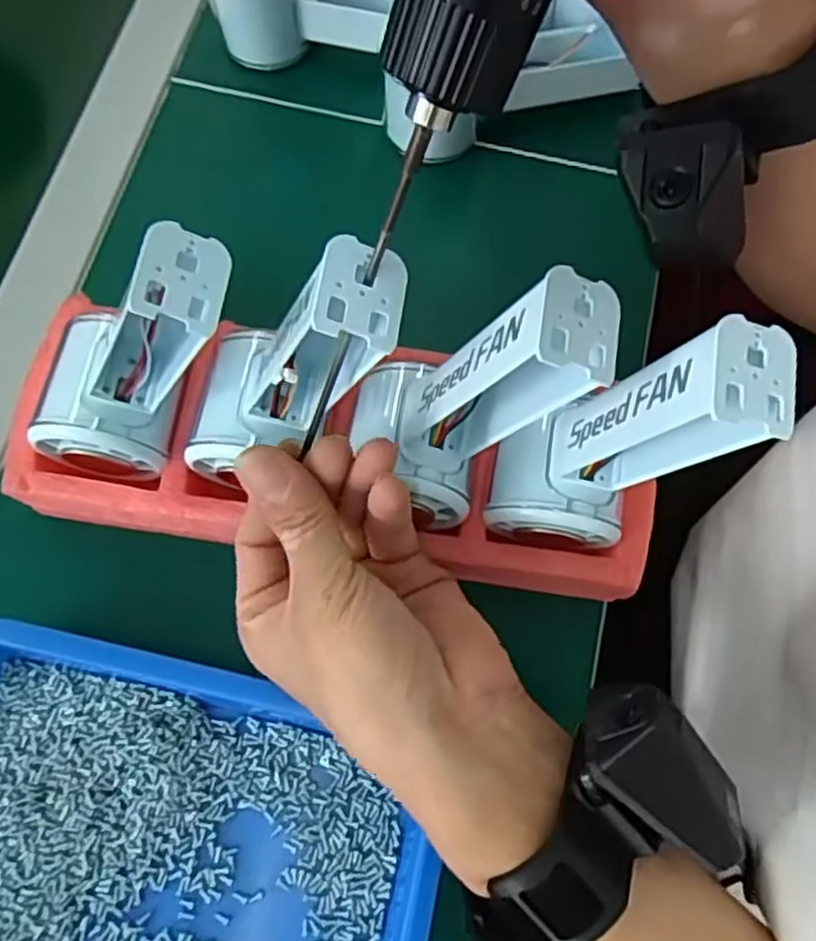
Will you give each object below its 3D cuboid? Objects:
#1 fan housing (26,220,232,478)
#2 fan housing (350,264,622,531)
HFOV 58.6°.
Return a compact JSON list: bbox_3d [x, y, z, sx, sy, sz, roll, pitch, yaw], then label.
[{"bbox_3d":[-0.097,-0.046,0.266,0.049,0.116,0.055,14,69,-30],"label":"fan housing"},{"bbox_3d":[0.021,-0.020,0.263,0.048,0.136,0.056,13,70,-21],"label":"fan housing"}]

